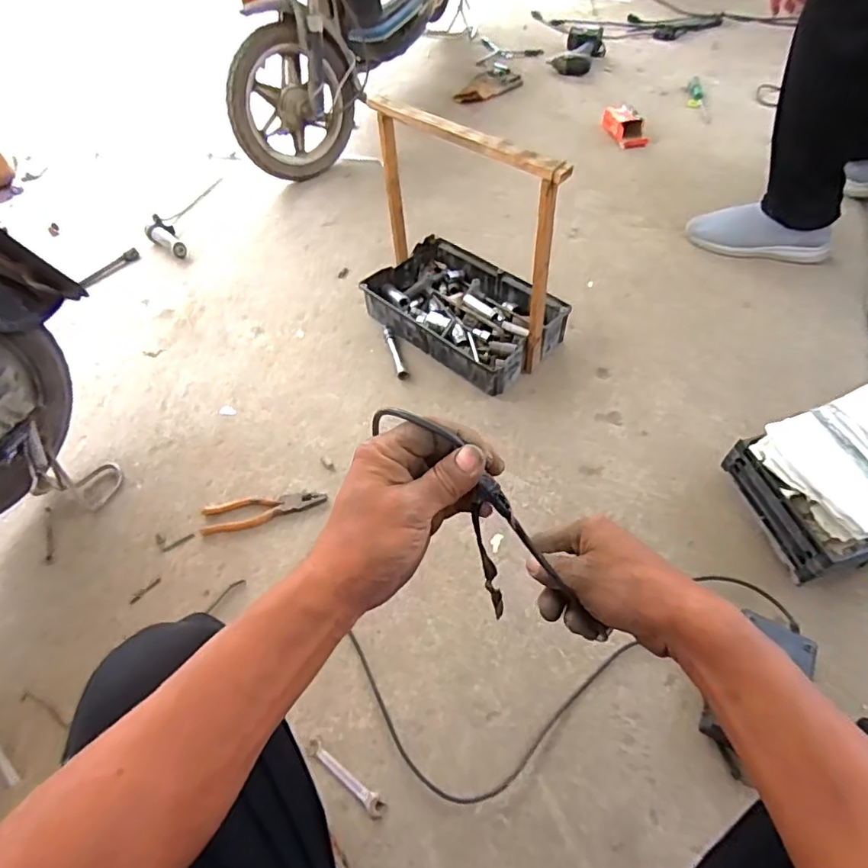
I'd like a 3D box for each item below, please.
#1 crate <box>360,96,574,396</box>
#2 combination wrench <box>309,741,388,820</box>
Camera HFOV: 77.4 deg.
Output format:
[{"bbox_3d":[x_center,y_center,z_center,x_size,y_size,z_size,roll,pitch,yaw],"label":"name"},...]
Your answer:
[{"bbox_3d":[0.052,-0.326,0.941,0.367,0.369,0.232,35,63,22],"label":"crate"},{"bbox_3d":[-0.106,0.411,0.649,0.117,0.004,0.018,31,61,23],"label":"combination wrench"}]

